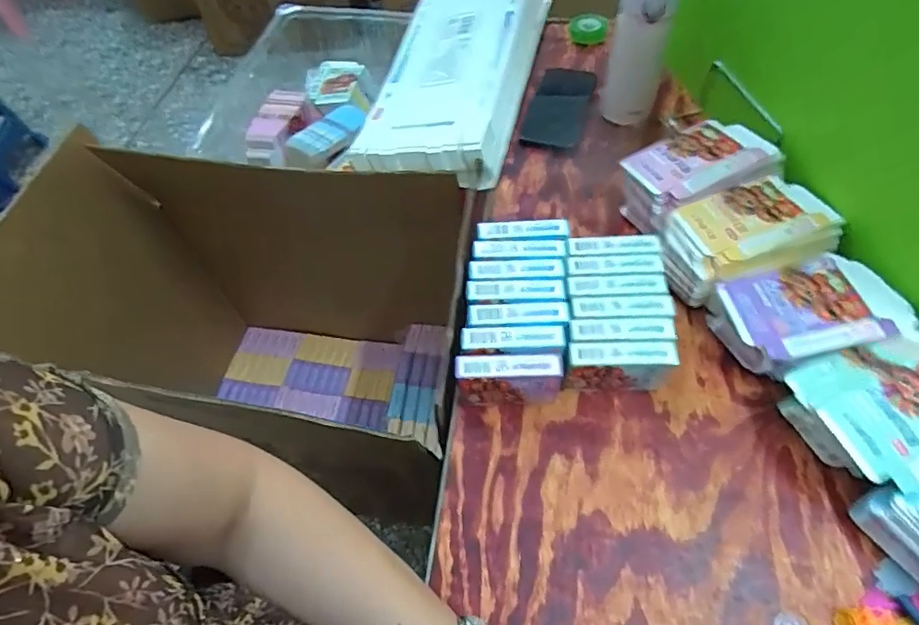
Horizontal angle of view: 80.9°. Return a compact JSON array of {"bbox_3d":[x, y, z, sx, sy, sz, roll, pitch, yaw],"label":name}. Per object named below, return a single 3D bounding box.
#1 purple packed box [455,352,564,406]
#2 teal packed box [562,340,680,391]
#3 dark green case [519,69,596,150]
[{"bbox_3d":[0.045,0.062,0.491,0.092,0.064,0.026,-1,57,3],"label":"purple packed box"},{"bbox_3d":[0.146,0.052,0.494,0.098,0.069,0.024,-1,57,3],"label":"teal packed box"},{"bbox_3d":[0.137,-0.280,0.737,0.077,0.020,0.158,12,65,14],"label":"dark green case"}]

